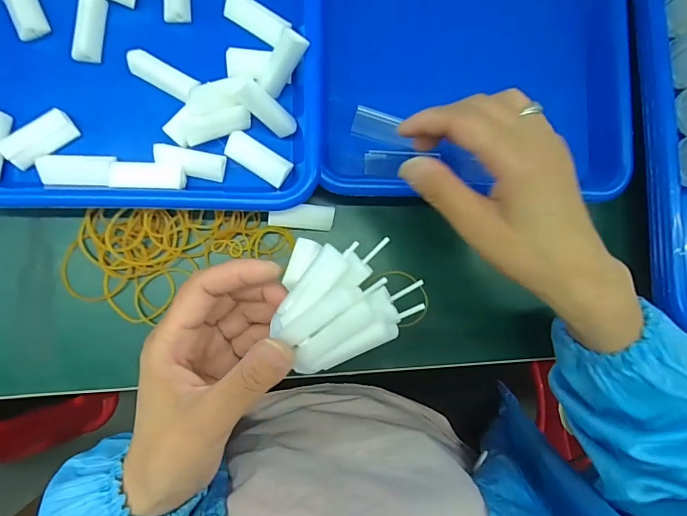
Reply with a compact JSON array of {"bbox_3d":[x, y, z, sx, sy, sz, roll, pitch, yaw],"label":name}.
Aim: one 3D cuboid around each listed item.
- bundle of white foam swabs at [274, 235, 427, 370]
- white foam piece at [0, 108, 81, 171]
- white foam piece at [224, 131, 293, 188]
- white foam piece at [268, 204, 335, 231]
[{"bbox_3d":[-0.001,0.018,0.208,0.068,0.031,0.060,-26,87,-8],"label":"bundle of white foam swabs"},{"bbox_3d":[-0.202,-0.079,0.283,0.046,0.019,0.017,-39,90,-8],"label":"white foam piece"},{"bbox_3d":[-0.060,-0.070,0.299,0.046,0.013,0.020,29,82,-3],"label":"white foam piece"},{"bbox_3d":[-0.030,-0.029,0.303,0.045,0.017,0.016,5,84,-6],"label":"white foam piece"}]

